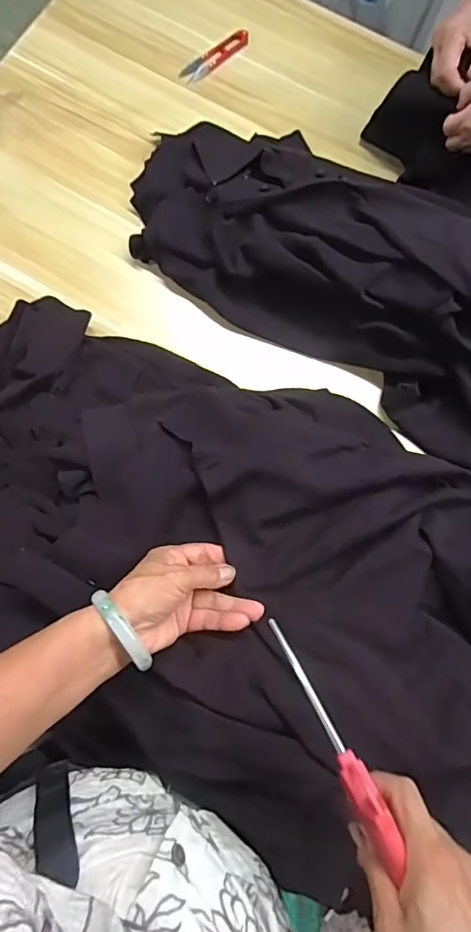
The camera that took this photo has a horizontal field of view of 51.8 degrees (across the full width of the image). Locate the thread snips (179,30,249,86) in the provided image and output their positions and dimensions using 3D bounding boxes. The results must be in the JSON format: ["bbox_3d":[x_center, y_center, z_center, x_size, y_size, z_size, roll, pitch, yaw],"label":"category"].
[{"bbox_3d":[-0.029,-0.578,0.687,0.116,0.006,0.032,-37,82,-6],"label":"thread snips"}]

